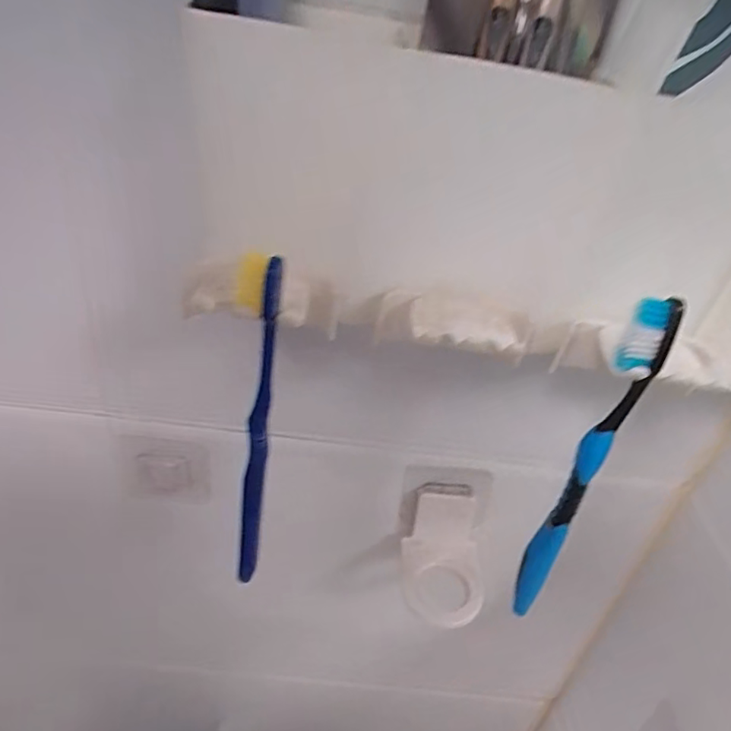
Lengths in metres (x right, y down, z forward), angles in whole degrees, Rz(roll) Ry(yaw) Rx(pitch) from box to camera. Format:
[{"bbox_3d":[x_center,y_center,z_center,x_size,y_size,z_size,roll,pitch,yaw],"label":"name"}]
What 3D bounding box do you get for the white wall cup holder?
[{"bbox_3d":[0.054,0.127,0.383,0.053,0.059,0.073,5,34,-6],"label":"white wall cup holder"}]

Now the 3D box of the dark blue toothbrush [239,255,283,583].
[{"bbox_3d":[-0.046,0.032,0.248,0.022,0.171,0.010,-1,35,-14],"label":"dark blue toothbrush"}]

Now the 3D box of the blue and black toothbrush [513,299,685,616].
[{"bbox_3d":[0.095,0.052,0.253,0.018,0.177,0.015,-20,43,-36],"label":"blue and black toothbrush"}]

